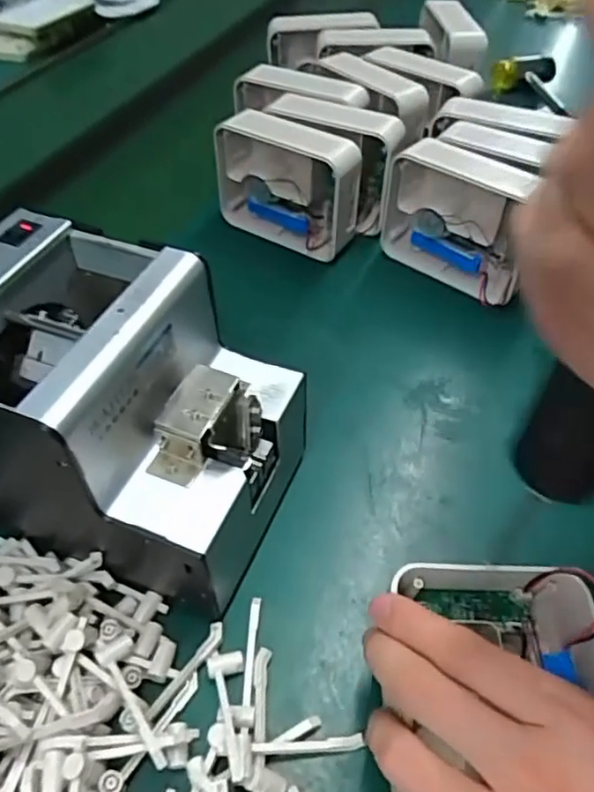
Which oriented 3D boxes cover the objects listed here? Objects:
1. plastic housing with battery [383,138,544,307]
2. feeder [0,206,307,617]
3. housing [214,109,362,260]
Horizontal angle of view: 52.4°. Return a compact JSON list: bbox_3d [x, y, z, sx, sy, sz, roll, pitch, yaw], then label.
[{"bbox_3d":[0.134,-0.143,0.502,0.130,0.108,0.046,36,59,29],"label":"plastic housing with battery"},{"bbox_3d":[-0.098,0.009,0.334,0.179,0.143,0.125,15,51,15],"label":"feeder"},{"bbox_3d":[-0.009,-0.183,0.536,0.131,0.110,0.040,27,54,23],"label":"housing"}]

